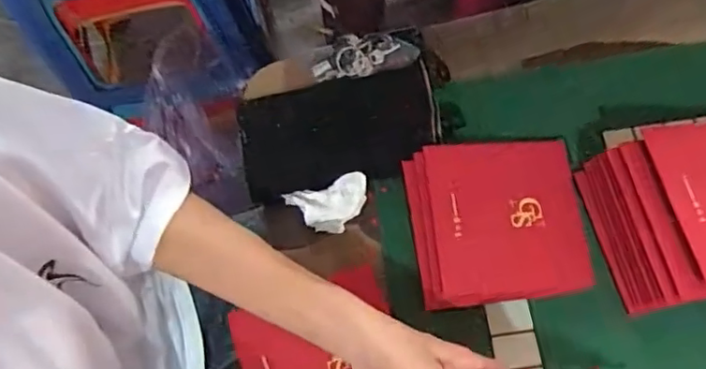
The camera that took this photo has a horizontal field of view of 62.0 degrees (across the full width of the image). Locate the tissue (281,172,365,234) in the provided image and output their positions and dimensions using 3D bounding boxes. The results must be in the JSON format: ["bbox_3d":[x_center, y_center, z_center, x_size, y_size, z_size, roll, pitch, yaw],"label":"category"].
[{"bbox_3d":[-0.024,0.021,0.568,0.079,0.028,0.046,-13,71,-2],"label":"tissue"}]

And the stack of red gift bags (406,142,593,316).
[{"bbox_3d":[0.133,0.032,0.539,0.155,0.026,0.143,-7,71,0],"label":"stack of red gift bags"}]

